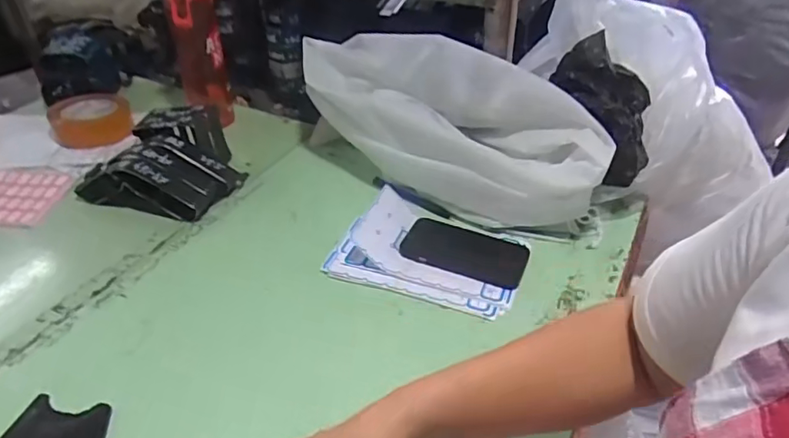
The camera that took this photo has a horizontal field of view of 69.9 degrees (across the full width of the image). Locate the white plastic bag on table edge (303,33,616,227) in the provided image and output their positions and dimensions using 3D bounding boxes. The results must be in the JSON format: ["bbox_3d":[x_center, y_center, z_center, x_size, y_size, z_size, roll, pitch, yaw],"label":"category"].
[{"bbox_3d":[0.068,-0.121,0.769,0.423,0.174,0.146,17,41,21],"label":"white plastic bag on table edge"}]

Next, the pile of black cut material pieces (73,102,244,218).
[{"bbox_3d":[-0.334,-0.090,0.811,0.209,0.084,0.160,9,39,12],"label":"pile of black cut material pieces"}]

